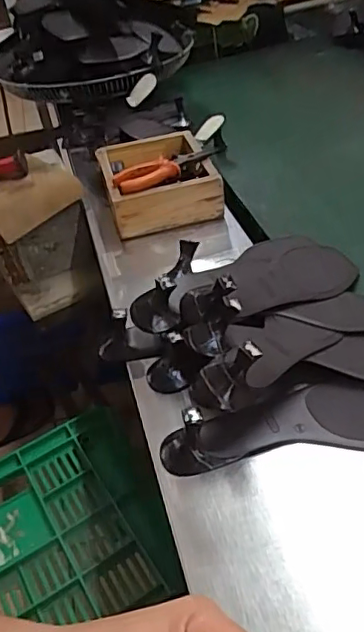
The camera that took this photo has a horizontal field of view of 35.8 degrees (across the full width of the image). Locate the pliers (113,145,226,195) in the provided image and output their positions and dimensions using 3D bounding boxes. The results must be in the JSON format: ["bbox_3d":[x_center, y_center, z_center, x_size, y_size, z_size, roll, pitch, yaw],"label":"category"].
[{"bbox_3d":[-0.015,-0.204,0.771,0.165,0.028,0.044,-26,42,-19],"label":"pliers"}]

